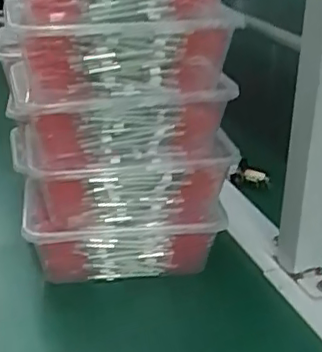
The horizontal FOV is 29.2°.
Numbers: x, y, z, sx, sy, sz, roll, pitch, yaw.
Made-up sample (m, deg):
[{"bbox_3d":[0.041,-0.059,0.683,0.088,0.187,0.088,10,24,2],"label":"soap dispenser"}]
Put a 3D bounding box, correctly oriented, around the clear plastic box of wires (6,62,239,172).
[{"bbox_3d":[-0.040,-0.056,0.513,0.156,0.060,0.152,-9,28,-18],"label":"clear plastic box of wires"}]

